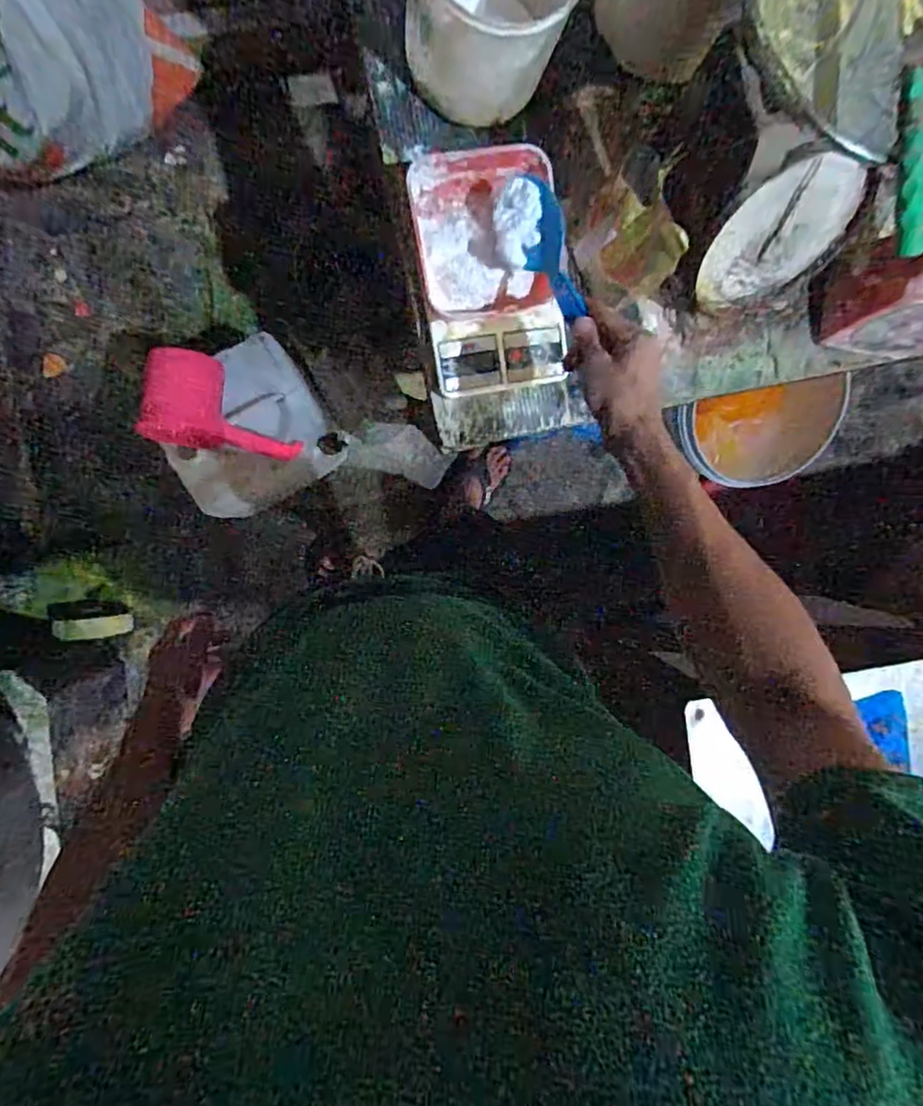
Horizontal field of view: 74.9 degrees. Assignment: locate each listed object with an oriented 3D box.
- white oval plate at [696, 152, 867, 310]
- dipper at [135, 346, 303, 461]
[{"bbox_3d":[0.330,-0.331,0.629,0.153,0.159,0.018,-17,65,1],"label":"white oval plate"},{"bbox_3d":[-0.415,-0.250,1.058,0.258,0.103,0.156,7,88,-29],"label":"dipper"}]

